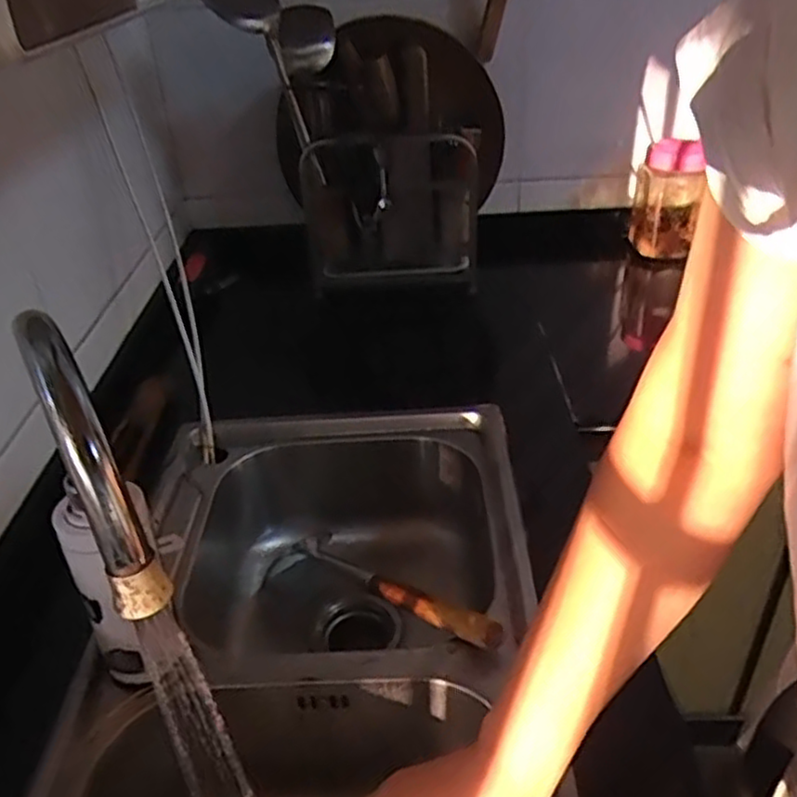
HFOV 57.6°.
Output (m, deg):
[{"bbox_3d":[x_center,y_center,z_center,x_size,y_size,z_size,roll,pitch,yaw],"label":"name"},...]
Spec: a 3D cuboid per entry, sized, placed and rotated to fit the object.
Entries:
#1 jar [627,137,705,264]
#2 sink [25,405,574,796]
[{"bbox_3d":[0.450,-0.332,1.212,0.109,0.178,0.108,4,34,11],"label":"jar"},{"bbox_3d":[-0.074,0.308,0.649,0.393,0.200,0.739,-2,34,3],"label":"sink"}]

